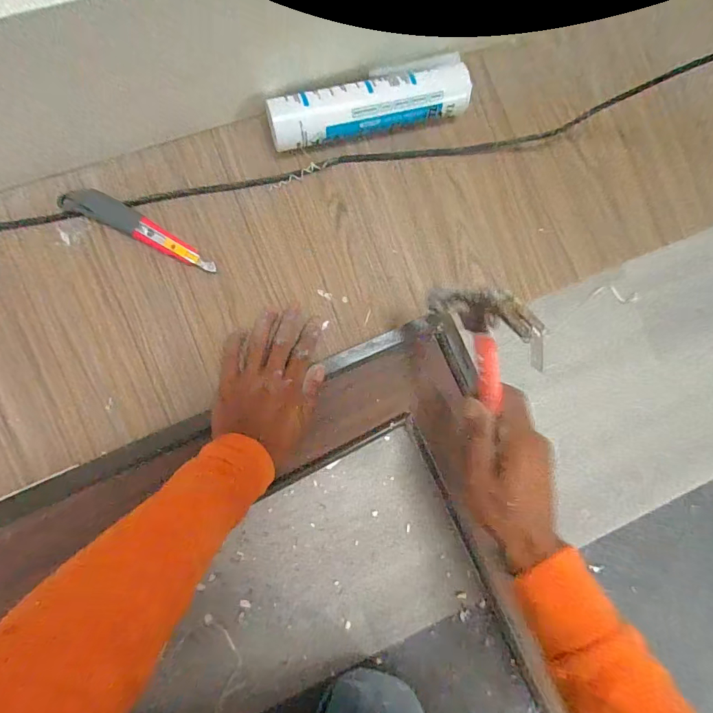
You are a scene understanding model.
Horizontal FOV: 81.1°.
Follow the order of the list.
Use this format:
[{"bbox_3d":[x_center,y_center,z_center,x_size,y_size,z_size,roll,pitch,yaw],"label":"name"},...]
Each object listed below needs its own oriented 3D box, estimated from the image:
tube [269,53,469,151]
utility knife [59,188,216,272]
[{"bbox_3d":[0.014,-0.262,0.440,0.212,0.046,0.054,-17,93,-8],"label":"tube"},{"bbox_3d":[-0.216,-0.130,0.422,0.152,0.016,0.029,24,87,-8],"label":"utility knife"}]

